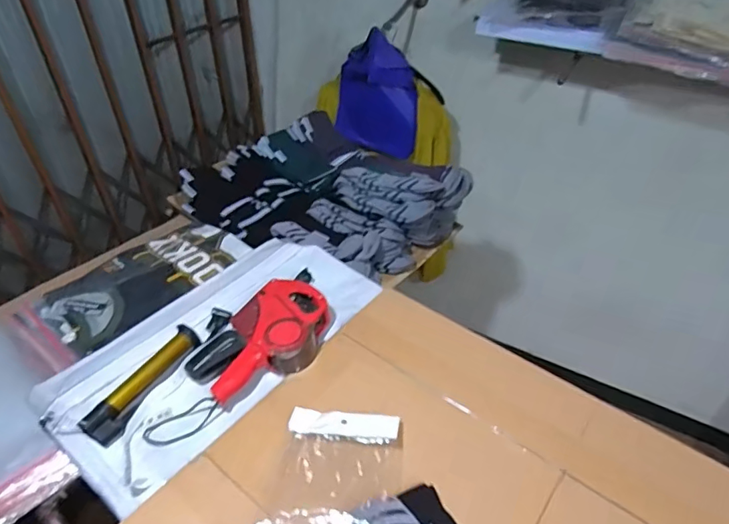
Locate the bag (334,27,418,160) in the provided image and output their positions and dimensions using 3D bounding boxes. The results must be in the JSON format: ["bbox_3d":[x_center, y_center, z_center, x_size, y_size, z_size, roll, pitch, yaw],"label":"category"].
[{"bbox_3d":[0.031,-0.469,1.449,0.231,0.328,0.062,8,42,9],"label":"bag"}]

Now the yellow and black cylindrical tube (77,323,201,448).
[{"bbox_3d":[-0.300,0.165,0.698,0.046,0.026,0.184,18,44,19],"label":"yellow and black cylindrical tube"}]

